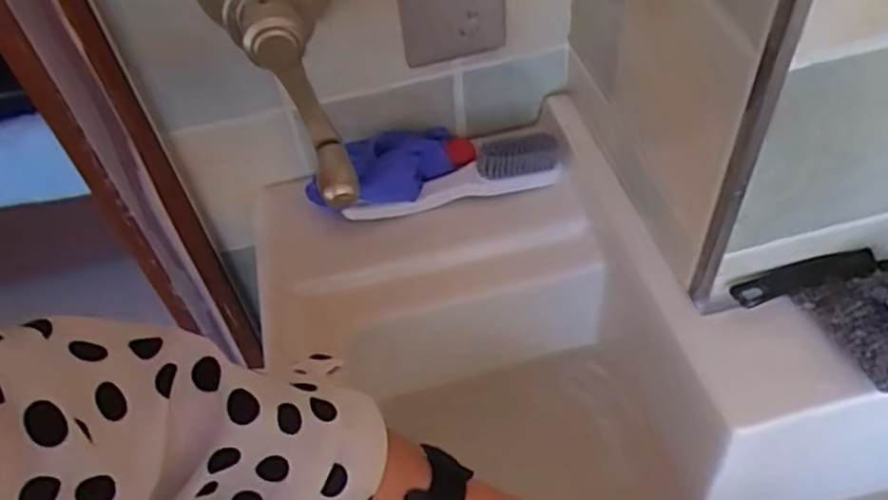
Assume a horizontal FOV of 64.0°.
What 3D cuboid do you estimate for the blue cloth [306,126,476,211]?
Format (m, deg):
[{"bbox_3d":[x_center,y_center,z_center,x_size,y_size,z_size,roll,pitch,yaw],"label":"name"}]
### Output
[{"bbox_3d":[-0.044,-0.074,0.611,0.147,0.030,0.064,-17,50,-8],"label":"blue cloth"}]

